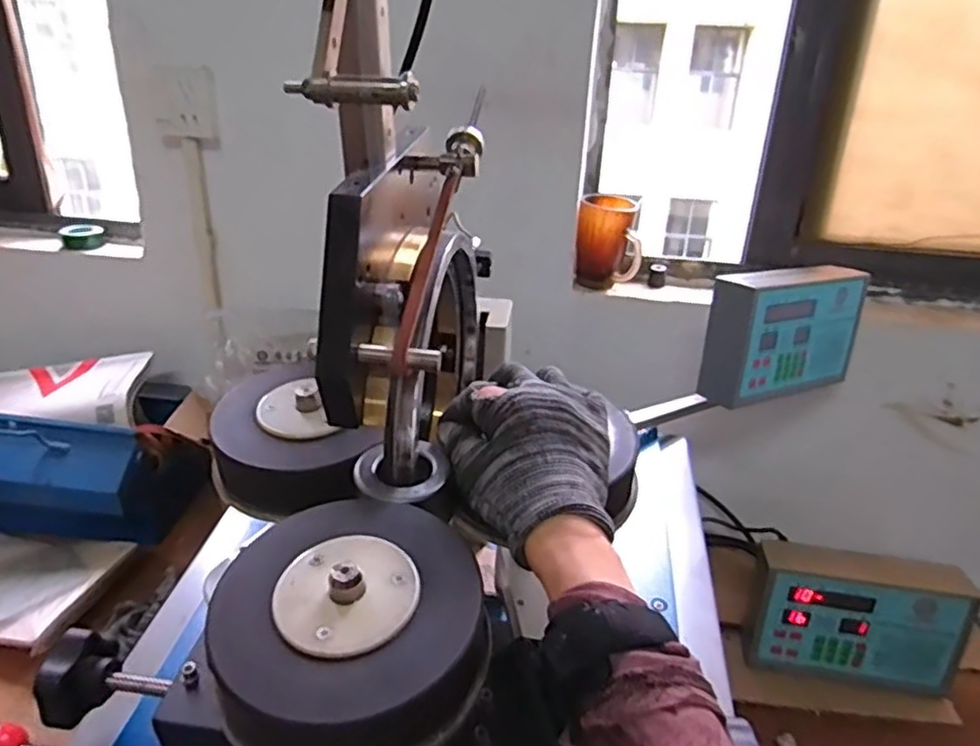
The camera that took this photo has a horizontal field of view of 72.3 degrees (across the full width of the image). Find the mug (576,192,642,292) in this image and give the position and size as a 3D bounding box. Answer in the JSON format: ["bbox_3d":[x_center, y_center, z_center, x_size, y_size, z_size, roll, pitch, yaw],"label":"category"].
[{"bbox_3d":[0.172,-0.184,0.962,0.090,0.121,0.073,9,25,14],"label":"mug"}]

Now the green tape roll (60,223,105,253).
[{"bbox_3d":[-0.663,-0.224,1.093,0.059,0.027,0.074,-11,27,-27],"label":"green tape roll"}]

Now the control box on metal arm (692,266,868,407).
[{"bbox_3d":[0.368,-0.051,0.844,0.221,0.147,0.069,-12,28,-30],"label":"control box on metal arm"}]

